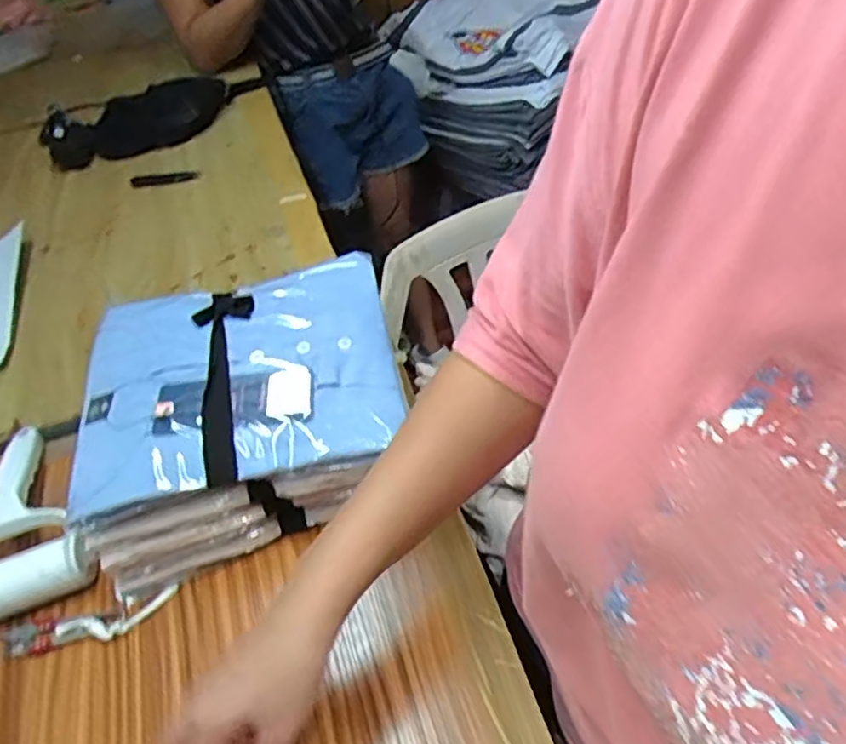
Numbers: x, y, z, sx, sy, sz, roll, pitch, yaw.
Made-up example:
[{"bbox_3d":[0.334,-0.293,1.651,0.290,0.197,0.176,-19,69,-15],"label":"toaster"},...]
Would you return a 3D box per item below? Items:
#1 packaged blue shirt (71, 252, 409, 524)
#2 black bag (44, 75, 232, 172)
[{"bbox_3d":[-0.149,-0.003,0.516,0.248,0.037,0.199,-14,47,-2],"label":"packaged blue shirt"},{"bbox_3d":[-0.430,-0.387,0.984,0.279,0.066,0.094,-23,49,-11],"label":"black bag"}]

